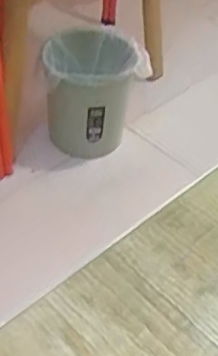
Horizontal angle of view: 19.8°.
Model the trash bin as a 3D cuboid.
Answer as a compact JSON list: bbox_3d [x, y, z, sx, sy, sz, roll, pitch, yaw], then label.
[{"bbox_3d":[-0.035,-0.219,1.518,0.231,0.235,0.251,-3,45,-9],"label":"trash bin"}]

